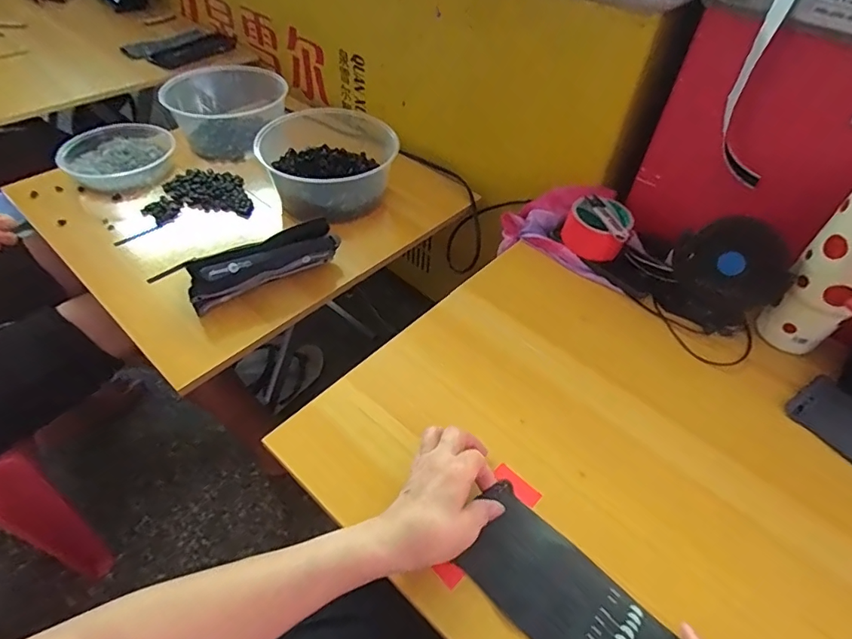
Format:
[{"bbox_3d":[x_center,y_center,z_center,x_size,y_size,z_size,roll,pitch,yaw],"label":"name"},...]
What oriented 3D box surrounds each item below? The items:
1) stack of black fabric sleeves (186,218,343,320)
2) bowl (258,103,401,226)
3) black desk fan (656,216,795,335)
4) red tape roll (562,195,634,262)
[{"bbox_3d":[-0.226,-0.077,0.681,0.220,0.057,0.060,-24,54,-24],"label":"stack of black fabric sleeves"},{"bbox_3d":[-0.169,-0.269,0.824,0.229,0.105,0.224,-9,49,-12],"label":"bowl"},{"bbox_3d":[0.372,-0.056,0.596,0.074,0.125,0.121,-27,55,-26],"label":"black desk fan"},{"bbox_3d":[0.245,-0.131,0.681,0.083,0.056,0.078,2,48,-3],"label":"red tape roll"}]

